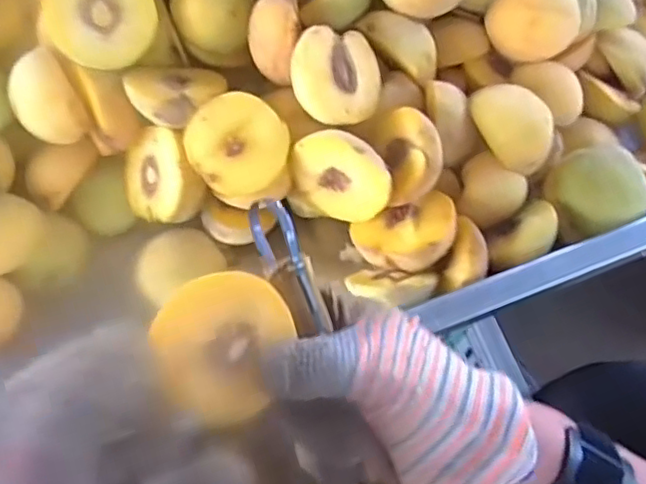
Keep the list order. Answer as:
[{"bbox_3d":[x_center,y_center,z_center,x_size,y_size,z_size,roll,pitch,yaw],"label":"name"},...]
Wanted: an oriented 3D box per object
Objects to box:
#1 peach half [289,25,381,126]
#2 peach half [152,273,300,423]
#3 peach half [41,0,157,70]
[{"bbox_3d":[0.009,-0.115,0.428,0.073,0.028,0.064,-20,99,-40],"label":"peach half"},{"bbox_3d":[-0.045,0.047,0.278,0.059,0.030,0.062,-28,94,-20],"label":"peach half"},{"bbox_3d":[-0.153,-0.157,0.417,0.070,0.026,0.070,-2,98,-13],"label":"peach half"}]

